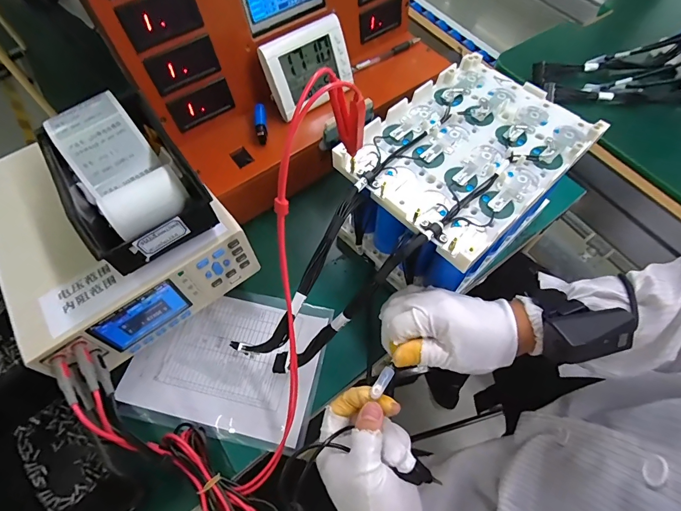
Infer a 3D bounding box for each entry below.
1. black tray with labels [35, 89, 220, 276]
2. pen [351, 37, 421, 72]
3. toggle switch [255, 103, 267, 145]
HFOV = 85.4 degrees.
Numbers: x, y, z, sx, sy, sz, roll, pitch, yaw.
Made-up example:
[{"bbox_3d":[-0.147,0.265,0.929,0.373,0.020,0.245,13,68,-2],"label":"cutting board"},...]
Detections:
[{"bbox_3d":[-0.205,-0.078,0.355,0.110,0.060,0.180,-33,67,-16],"label":"black tray with labels"},{"bbox_3d":[0.067,-0.298,0.547,0.125,0.012,0.014,-32,67,-16],"label":"pen"},{"bbox_3d":[-0.102,-0.170,0.473,0.015,0.013,0.057,-7,63,-4],"label":"toggle switch"}]

